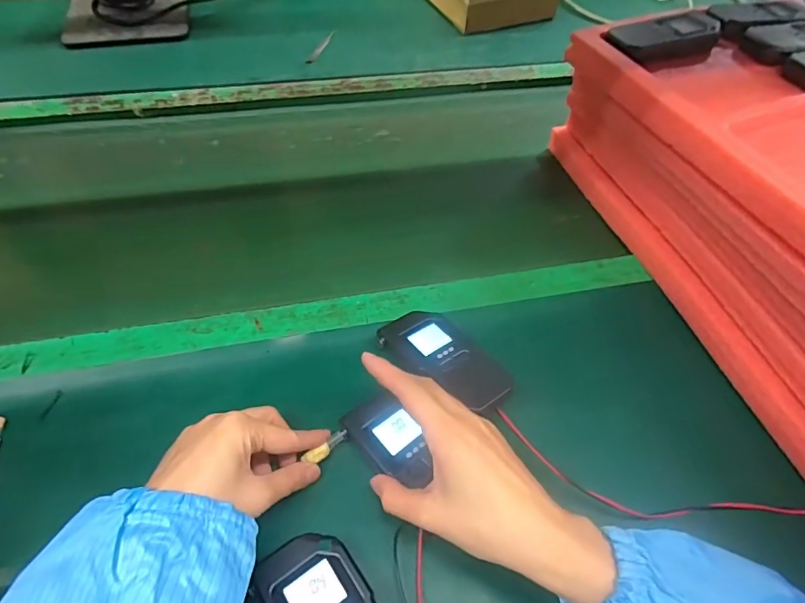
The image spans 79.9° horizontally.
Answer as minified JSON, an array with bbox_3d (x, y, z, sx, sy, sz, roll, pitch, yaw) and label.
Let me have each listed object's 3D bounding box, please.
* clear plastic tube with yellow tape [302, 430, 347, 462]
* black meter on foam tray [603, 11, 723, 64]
[{"bbox_3d":[-0.058,0.111,0.368,0.037,0.005,0.011,-33,61,-31],"label":"clear plastic tube with yellow tape"},{"bbox_3d":[0.275,-0.278,0.500,0.119,0.021,0.065,-18,57,-16],"label":"black meter on foam tray"}]

